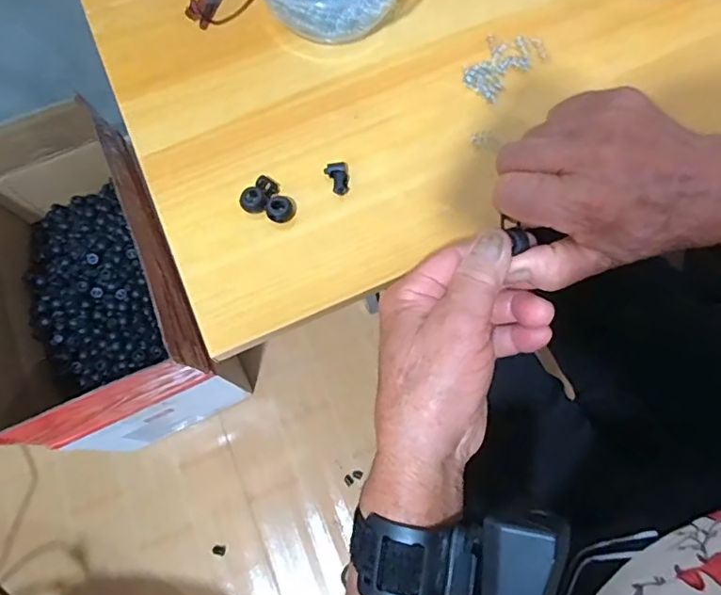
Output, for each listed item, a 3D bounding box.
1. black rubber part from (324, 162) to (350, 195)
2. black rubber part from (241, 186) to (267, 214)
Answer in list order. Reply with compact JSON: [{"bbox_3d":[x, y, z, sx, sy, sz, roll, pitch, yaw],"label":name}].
[{"bbox_3d":[-0.015,-0.080,0.358,0.015,0.010,0.024,-13,73,-3],"label":"black rubber part"},{"bbox_3d":[-0.071,-0.065,0.354,0.017,0.011,0.016,0,73,1],"label":"black rubber part"}]

